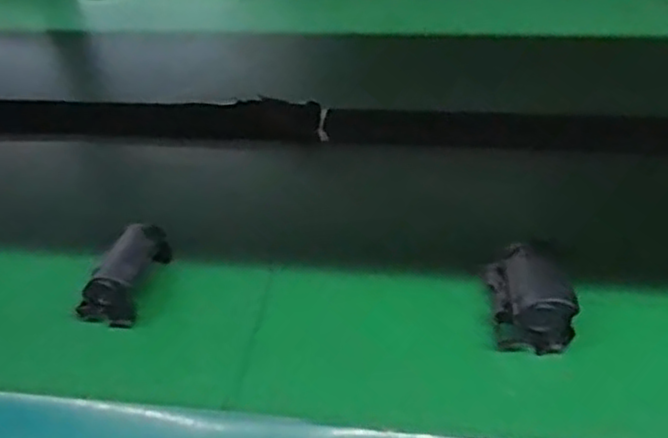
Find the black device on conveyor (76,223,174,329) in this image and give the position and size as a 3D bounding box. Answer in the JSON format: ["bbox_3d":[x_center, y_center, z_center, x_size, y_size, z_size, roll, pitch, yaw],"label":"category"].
[{"bbox_3d":[-0.149,0.041,0.523,0.034,0.040,0.074,17,48,23],"label":"black device on conveyor"}]

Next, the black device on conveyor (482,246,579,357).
[{"bbox_3d":[0.130,0.050,0.479,0.046,0.035,0.068,-4,43,3],"label":"black device on conveyor"}]

